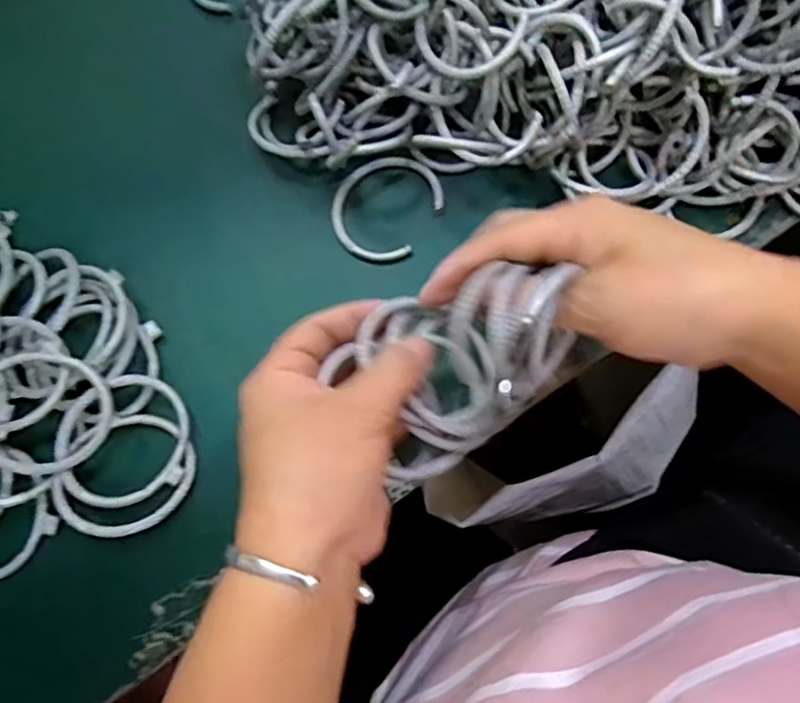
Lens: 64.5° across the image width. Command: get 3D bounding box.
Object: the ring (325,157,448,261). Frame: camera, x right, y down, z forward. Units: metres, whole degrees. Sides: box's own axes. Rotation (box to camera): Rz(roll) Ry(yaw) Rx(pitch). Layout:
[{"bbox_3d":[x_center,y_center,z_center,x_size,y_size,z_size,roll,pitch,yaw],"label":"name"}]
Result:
[{"bbox_3d":[-0.010,-0.082,0.354,0.056,0.004,0.065,32,79,9],"label":"ring"}]

